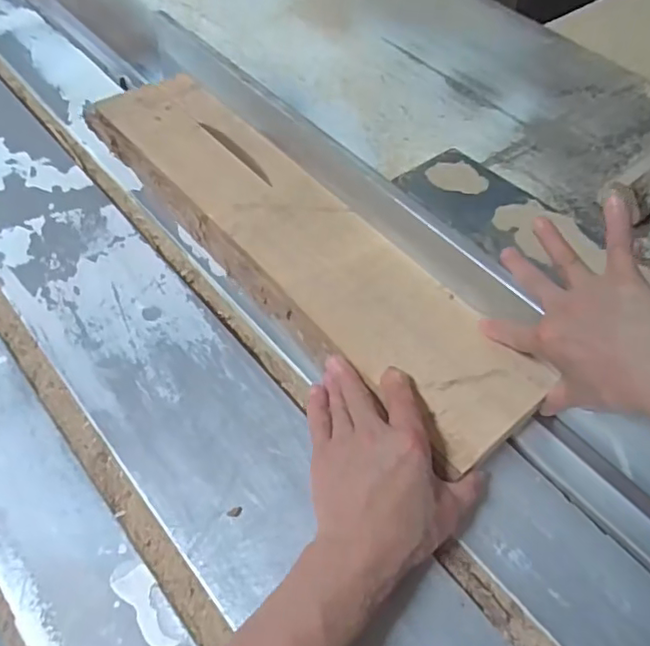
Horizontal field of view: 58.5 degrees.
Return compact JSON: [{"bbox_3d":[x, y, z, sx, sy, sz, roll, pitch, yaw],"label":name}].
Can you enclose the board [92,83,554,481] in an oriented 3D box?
[{"bbox_3d":[-0.035,-0.087,0.557,0.123,0.024,0.540,-34,62,-25],"label":"board"}]

